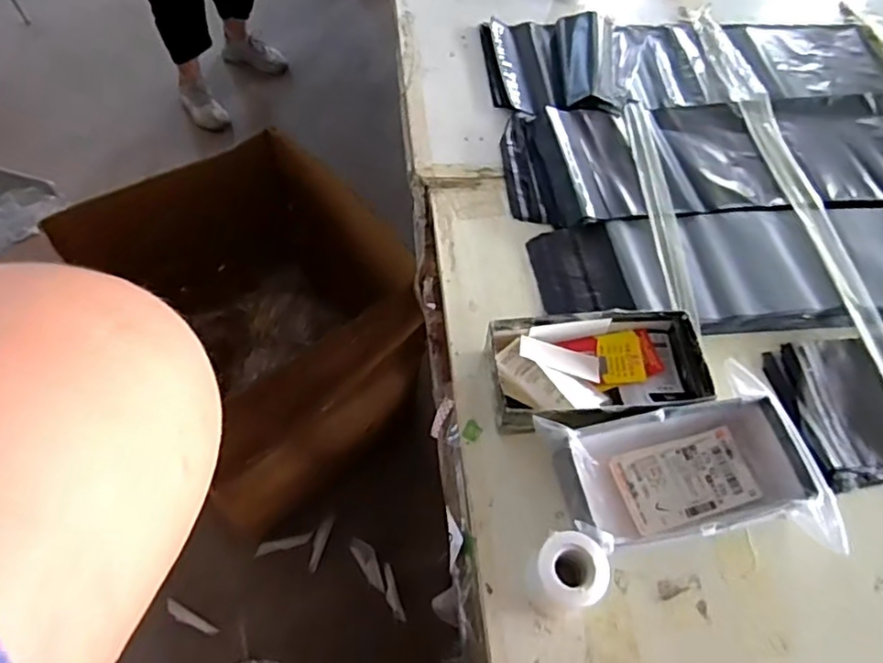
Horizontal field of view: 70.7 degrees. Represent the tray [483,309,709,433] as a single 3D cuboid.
[{"bbox_3d":[0.164,0.046,0.661,0.223,0.056,0.125,-4,61,-3],"label":"tray"}]

